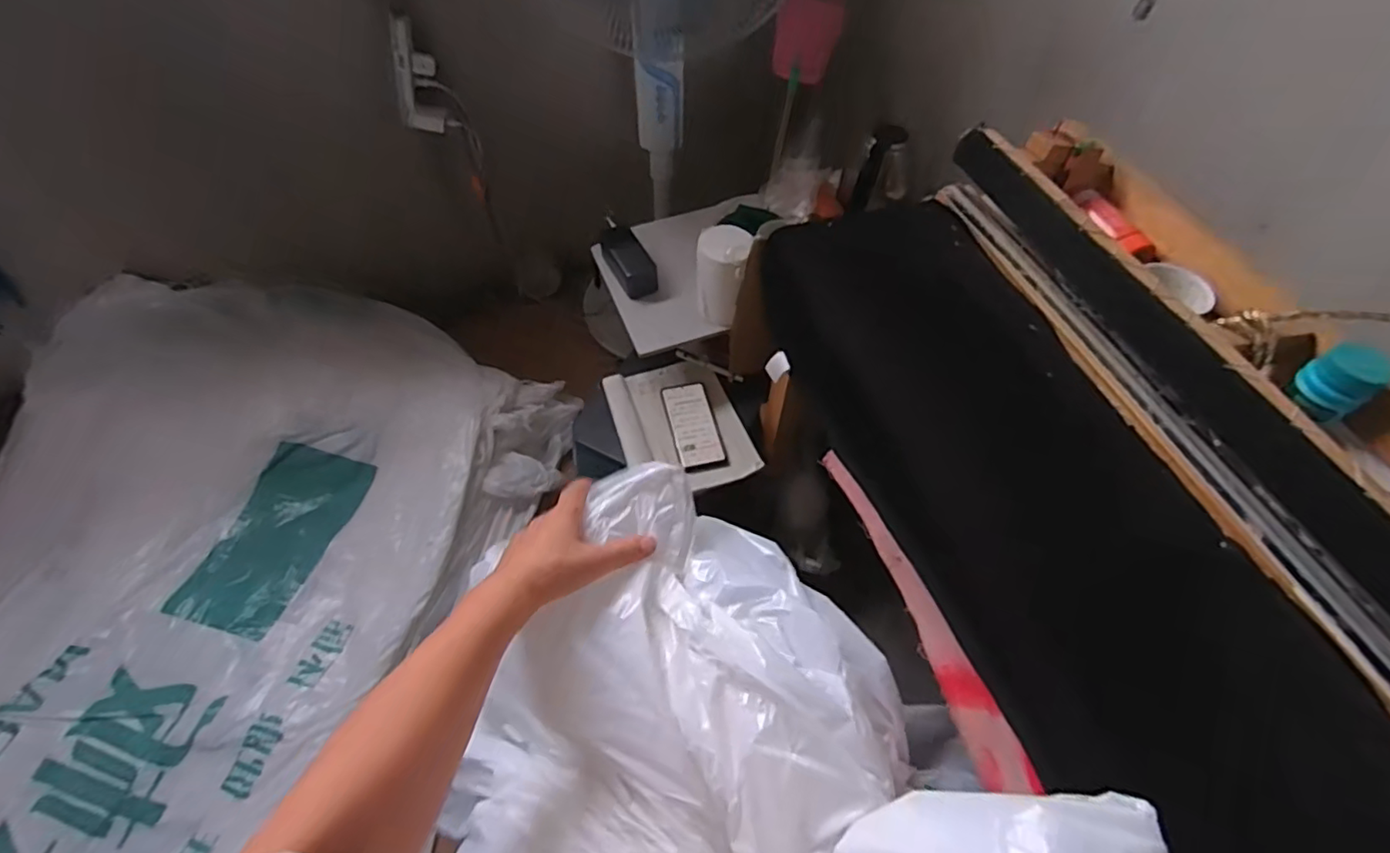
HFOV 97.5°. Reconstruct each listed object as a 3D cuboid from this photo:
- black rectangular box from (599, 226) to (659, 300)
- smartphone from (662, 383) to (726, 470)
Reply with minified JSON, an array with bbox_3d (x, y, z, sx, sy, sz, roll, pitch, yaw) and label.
[{"bbox_3d":[-0.116,-0.281,1.025,0.060,0.048,0.145,-25,58,-18],"label":"black rectangular box"},{"bbox_3d":[-0.003,-0.004,0.984,0.072,0.012,0.160,-11,54,-9],"label":"smartphone"}]

